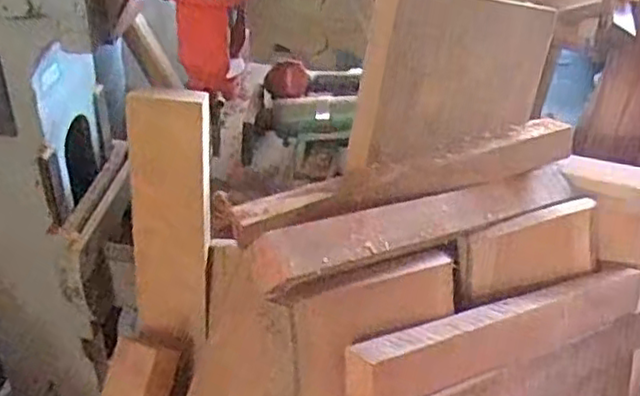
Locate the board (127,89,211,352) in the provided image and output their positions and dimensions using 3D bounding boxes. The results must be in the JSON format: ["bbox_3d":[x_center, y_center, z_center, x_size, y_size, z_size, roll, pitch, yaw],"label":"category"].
[{"bbox_3d":[-0.173,0.026,0.781,0.087,0.301,0.023,1,22,-8],"label":"board"}]

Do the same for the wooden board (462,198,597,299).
[{"bbox_3d":[0.248,0.062,0.791,0.203,0.082,0.028,-13,13,-21],"label":"wooden board"}]

